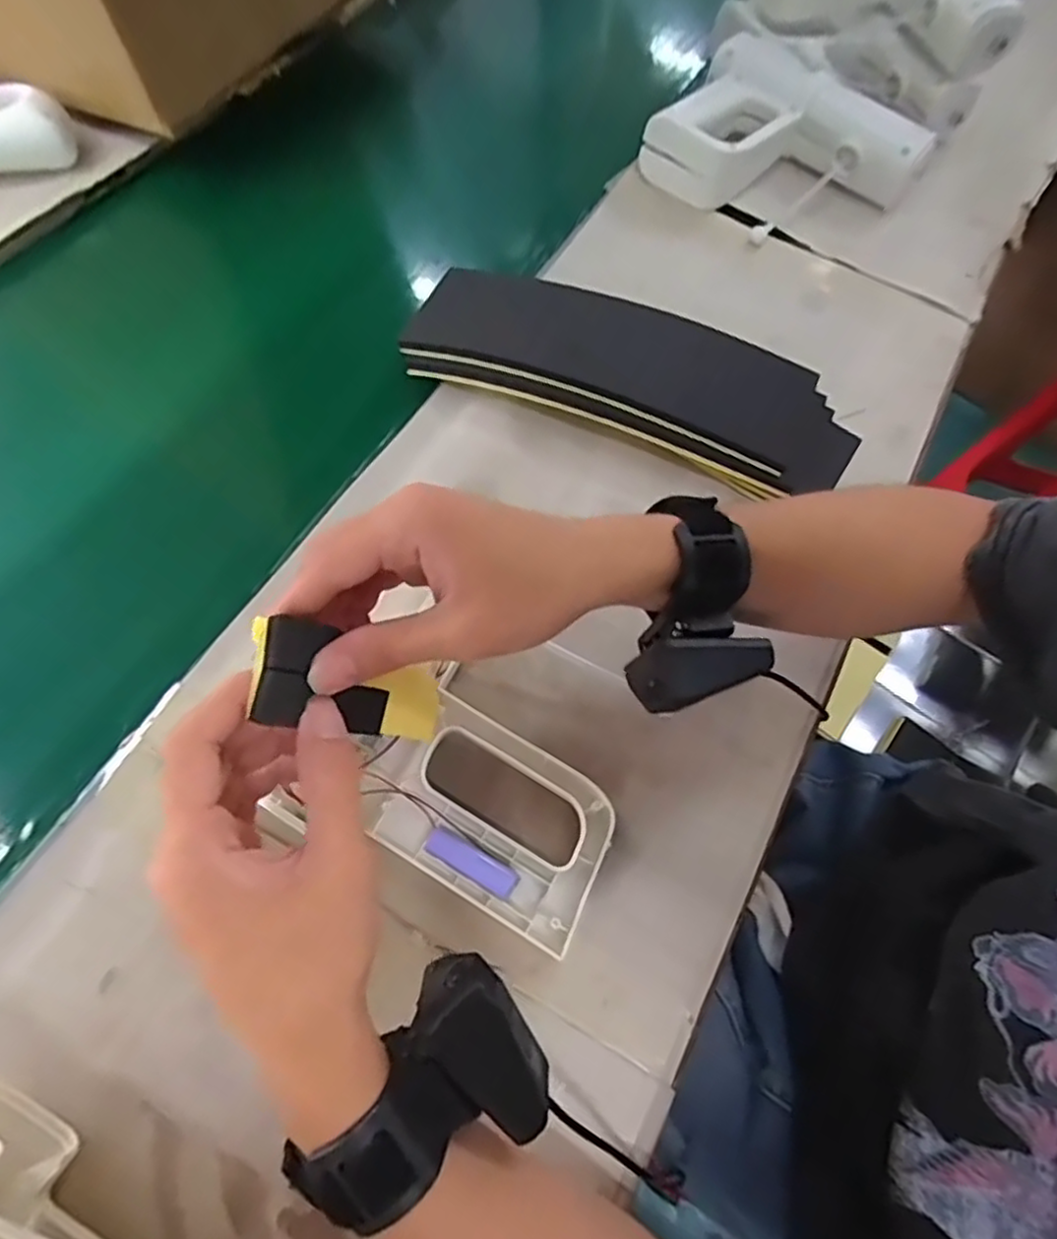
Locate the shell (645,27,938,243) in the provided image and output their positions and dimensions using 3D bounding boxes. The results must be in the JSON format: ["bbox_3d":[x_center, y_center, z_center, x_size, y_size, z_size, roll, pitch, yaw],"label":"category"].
[{"bbox_3d":[0.230,-0.426,0.625,0.208,0.075,0.167,37,68,15],"label":"shell"}]

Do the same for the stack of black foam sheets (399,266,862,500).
[{"bbox_3d":[0.078,-0.180,0.524,0.342,0.056,0.122,23,65,9],"label":"stack of black foam sheets"}]

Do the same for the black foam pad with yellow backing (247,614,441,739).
[{"bbox_3d":[-0.073,0.030,0.296,0.018,0.102,0.037,-22,62,21],"label":"black foam pad with yellow backing"}]

